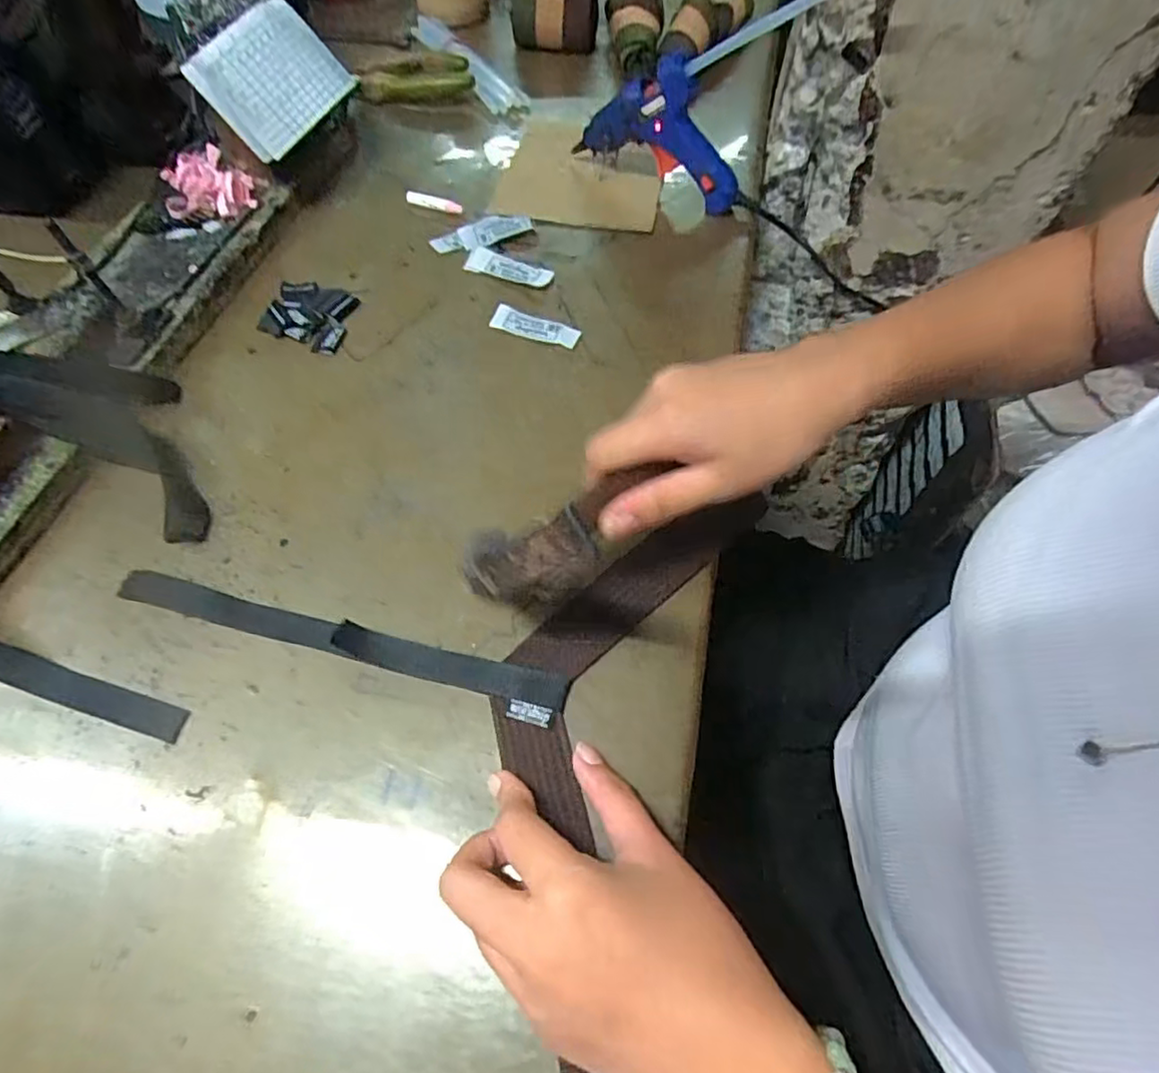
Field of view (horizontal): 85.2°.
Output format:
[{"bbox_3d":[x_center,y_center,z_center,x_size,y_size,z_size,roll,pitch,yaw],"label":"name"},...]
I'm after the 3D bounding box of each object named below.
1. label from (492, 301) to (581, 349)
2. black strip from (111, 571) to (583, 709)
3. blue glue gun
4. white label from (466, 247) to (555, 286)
[{"bbox_3d":[-0.030,-0.144,0.432,0.062,0.008,0.016,20,61,11],"label":"label"},{"bbox_3d":[-0.125,0.053,0.323,0.242,0.006,0.019,12,60,7],"label":"black strip"},{"bbox_3d":[0.055,-0.303,0.470,0.135,0.102,0.030,24,62,14],"label":"blue glue gun"},{"bbox_3d":[-0.052,-0.198,0.463,0.067,0.005,0.021,21,61,12],"label":"white label"}]

